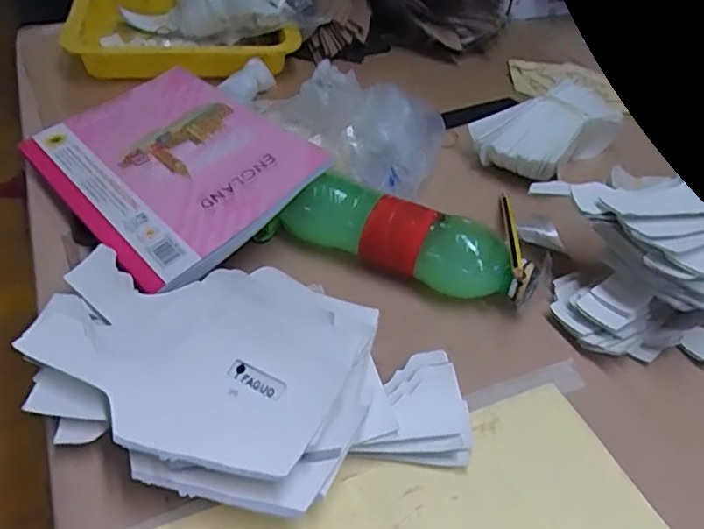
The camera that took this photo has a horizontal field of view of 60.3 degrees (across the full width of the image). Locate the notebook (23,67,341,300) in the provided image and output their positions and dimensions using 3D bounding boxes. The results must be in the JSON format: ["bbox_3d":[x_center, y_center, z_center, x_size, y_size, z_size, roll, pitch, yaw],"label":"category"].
[{"bbox_3d":[-0.154,-0.088,0.512,0.169,0.013,0.250,-39,54,-20],"label":"notebook"}]

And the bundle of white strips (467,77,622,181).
[{"bbox_3d":[0.191,-0.133,0.599,0.150,0.056,0.089,-33,55,-31],"label":"bundle of white strips"}]

